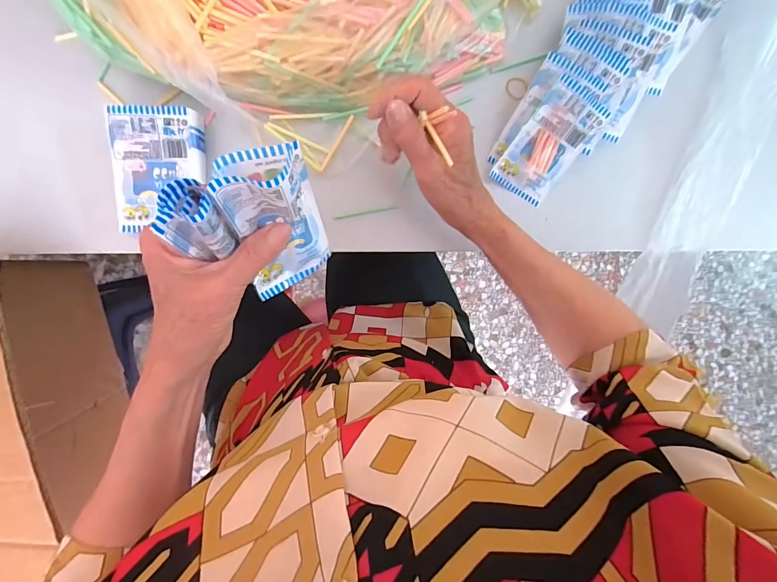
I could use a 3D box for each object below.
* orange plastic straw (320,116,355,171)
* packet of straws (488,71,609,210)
[{"bbox_3d":[-0.048,-0.138,0.356,0.005,0.004,0.057,31,92,-7],"label":"orange plastic straw"},{"bbox_3d":[0.151,-0.136,0.359,0.063,0.009,0.101,27,117,-20],"label":"packet of straws"}]

